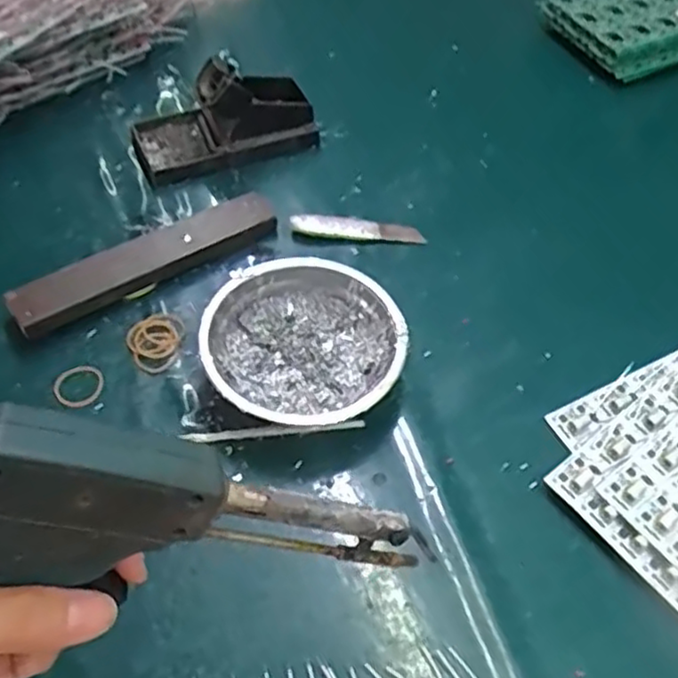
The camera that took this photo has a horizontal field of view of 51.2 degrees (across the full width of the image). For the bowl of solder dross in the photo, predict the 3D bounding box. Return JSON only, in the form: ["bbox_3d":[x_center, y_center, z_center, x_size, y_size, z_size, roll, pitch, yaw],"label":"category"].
[{"bbox_3d":[-0.022,0.006,0.464,0.125,0.047,0.126,1,54,-2],"label":"bowl of solder dross"}]

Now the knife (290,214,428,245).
[{"bbox_3d":[0.016,-0.086,0.556,0.104,0.017,0.021,0,54,-3],"label":"knife"}]

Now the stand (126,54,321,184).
[{"bbox_3d":[-0.096,-0.185,0.593,0.150,0.080,0.074,-23,59,-18],"label":"stand"}]

